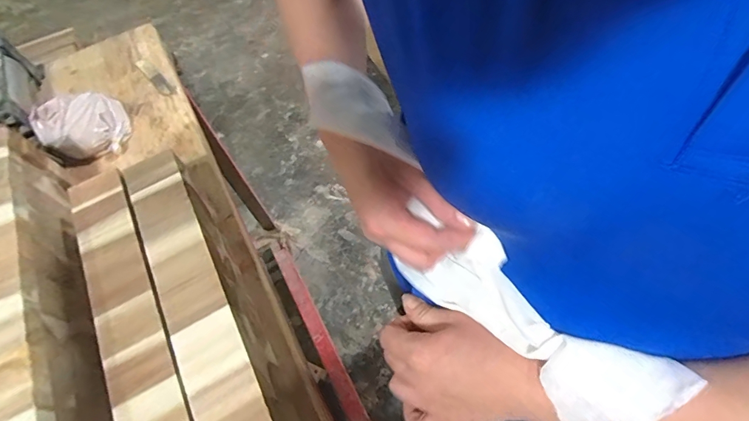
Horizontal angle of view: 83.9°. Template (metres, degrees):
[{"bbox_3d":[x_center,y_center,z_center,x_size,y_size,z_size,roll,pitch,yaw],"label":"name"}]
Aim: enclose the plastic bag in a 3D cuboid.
[{"bbox_3d":[-0.376,-0.112,0.543,0.093,0.057,0.082,-16,62,-1],"label":"plastic bag"}]

